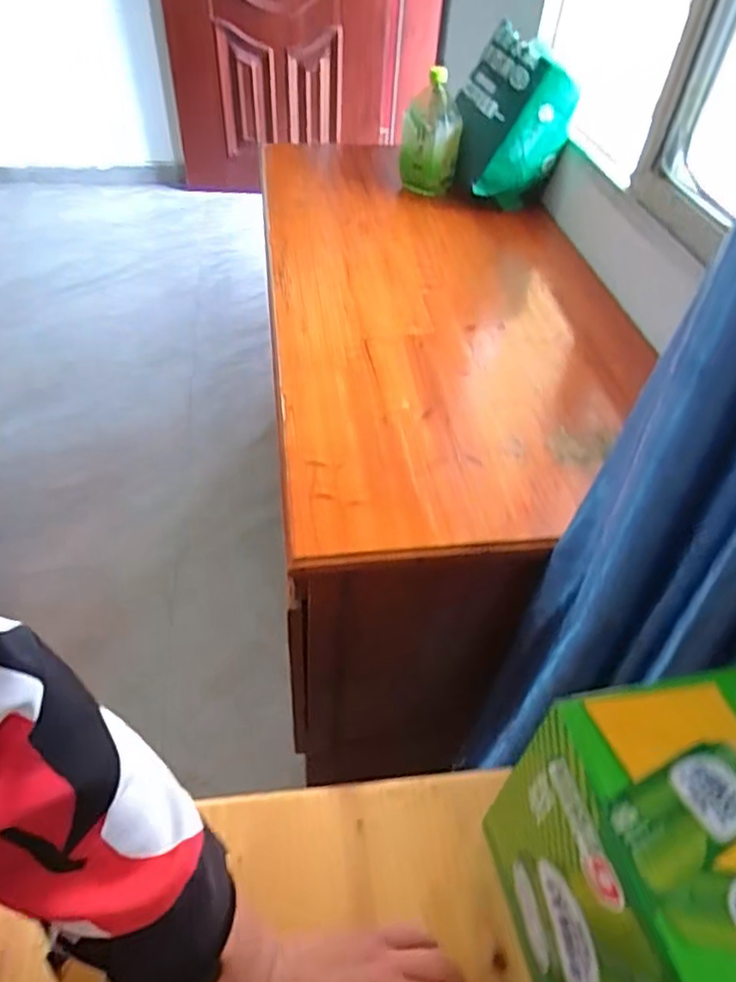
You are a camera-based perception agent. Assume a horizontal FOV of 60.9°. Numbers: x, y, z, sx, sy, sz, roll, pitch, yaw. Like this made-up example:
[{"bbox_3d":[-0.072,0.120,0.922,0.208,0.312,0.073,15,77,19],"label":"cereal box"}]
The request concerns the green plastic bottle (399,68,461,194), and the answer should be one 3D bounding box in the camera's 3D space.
[{"bbox_3d":[0.126,-0.715,1.279,0.119,0.222,0.121,6,47,3],"label":"green plastic bottle"}]

